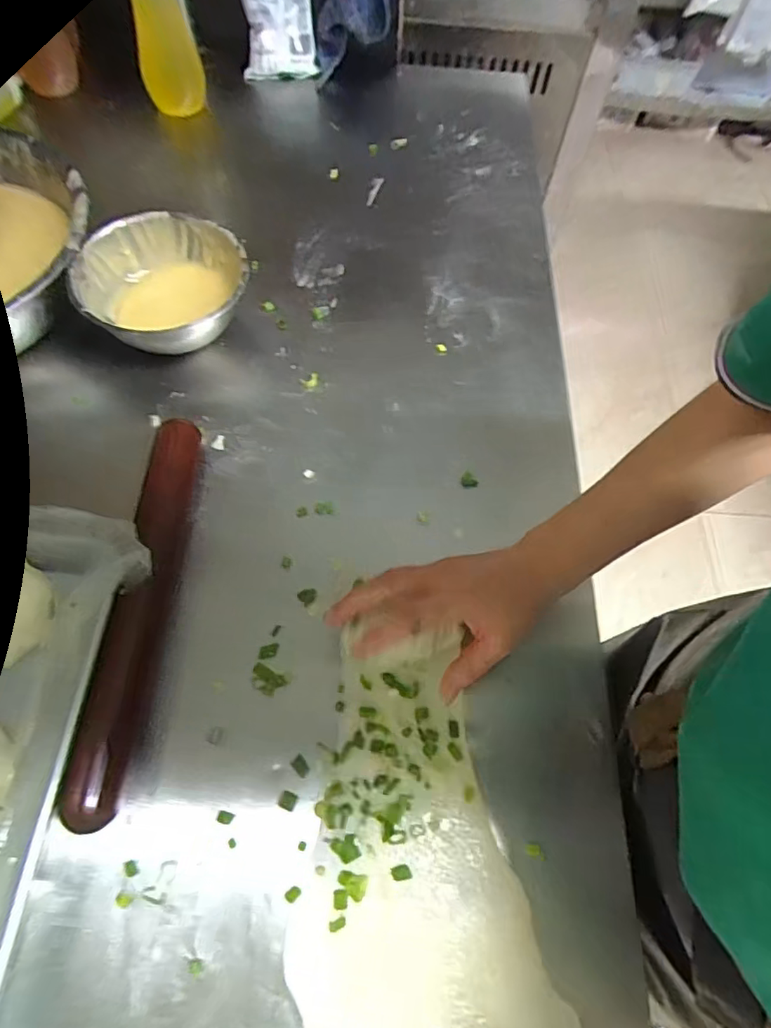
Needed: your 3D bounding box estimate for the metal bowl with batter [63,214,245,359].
[{"bbox_3d":[-0.219,-0.229,0.565,0.144,0.076,0.153,1,63,-2],"label":"metal bowl with batter"}]

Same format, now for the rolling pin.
[{"bbox_3d":[-0.195,0.060,0.440,0.041,0.034,0.327,1,63,-2],"label":"rolling pin"}]

